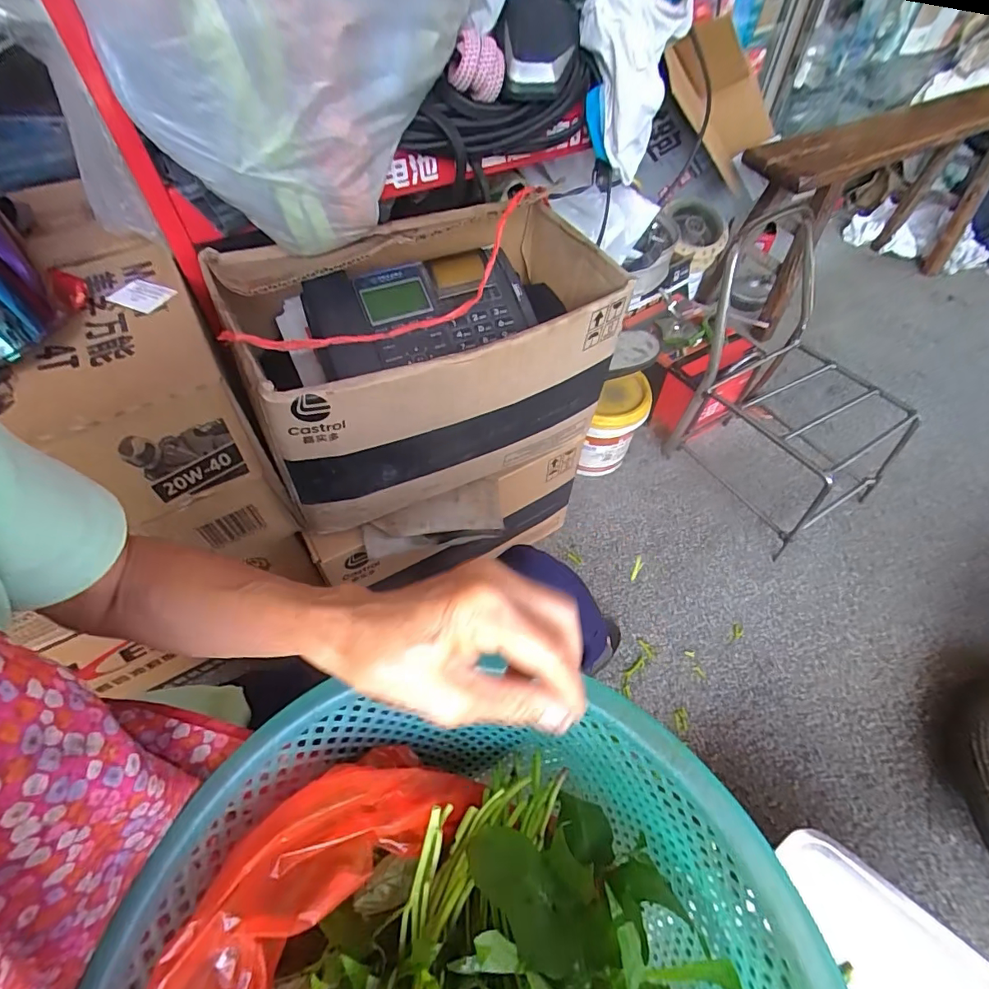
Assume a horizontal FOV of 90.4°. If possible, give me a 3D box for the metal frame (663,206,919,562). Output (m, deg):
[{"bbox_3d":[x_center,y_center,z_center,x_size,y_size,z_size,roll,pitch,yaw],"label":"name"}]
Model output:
[{"bbox_3d":[0.552,-0.192,0.829,0.393,0.422,0.313,-28,58,-19],"label":"metal frame"}]

